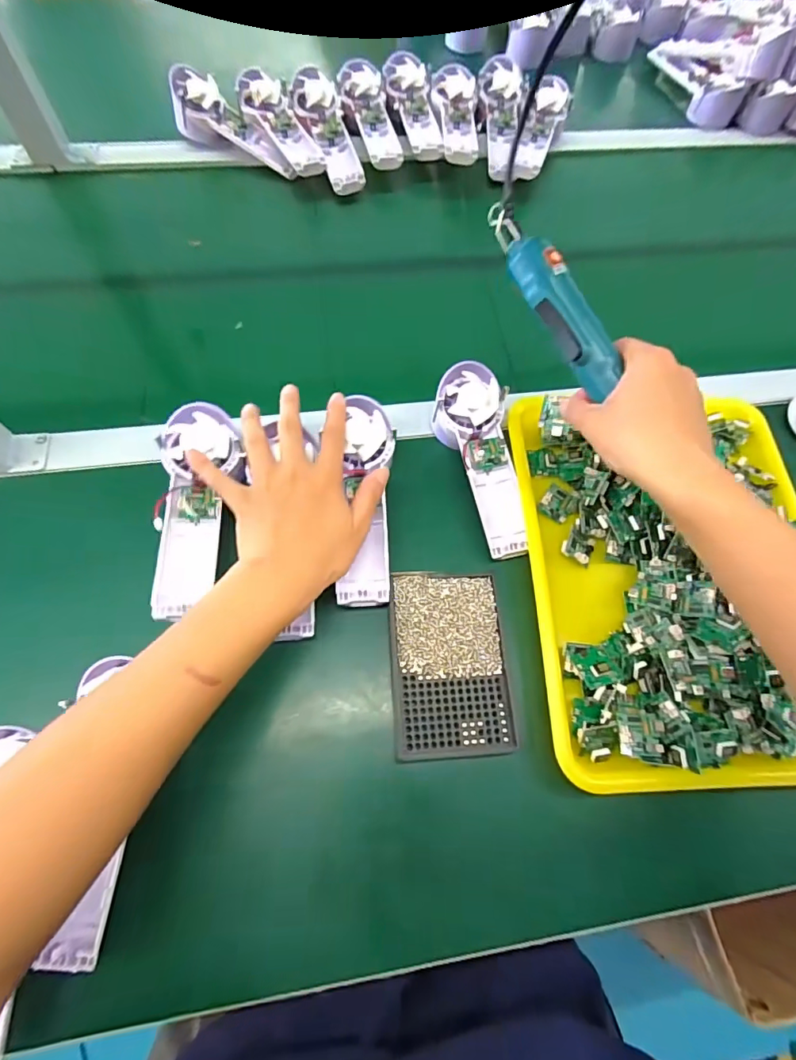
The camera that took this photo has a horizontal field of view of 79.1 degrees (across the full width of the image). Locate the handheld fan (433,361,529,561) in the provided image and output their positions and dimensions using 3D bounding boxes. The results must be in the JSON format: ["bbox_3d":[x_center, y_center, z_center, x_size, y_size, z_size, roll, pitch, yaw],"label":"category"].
[{"bbox_3d":[0.079,-0.062,0.441,0.061,0.040,0.177,-12,81,-8],"label":"handheld fan"}]

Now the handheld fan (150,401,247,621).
[{"bbox_3d":[-0.166,-0.017,0.390,0.061,0.028,0.172,2,76,-2],"label":"handheld fan"}]

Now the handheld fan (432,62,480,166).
[{"bbox_3d":[0.075,-0.534,0.624,0.054,0.030,0.176,1,67,-3],"label":"handheld fan"}]

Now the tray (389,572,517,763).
[{"bbox_3d":[0.039,0.100,0.370,0.086,0.011,0.134,-2,67,-4],"label":"tray"}]

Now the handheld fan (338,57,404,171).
[{"bbox_3d":[-0.032,-0.535,0.618,0.055,0.032,0.175,-16,69,-9],"label":"handheld fan"}]

